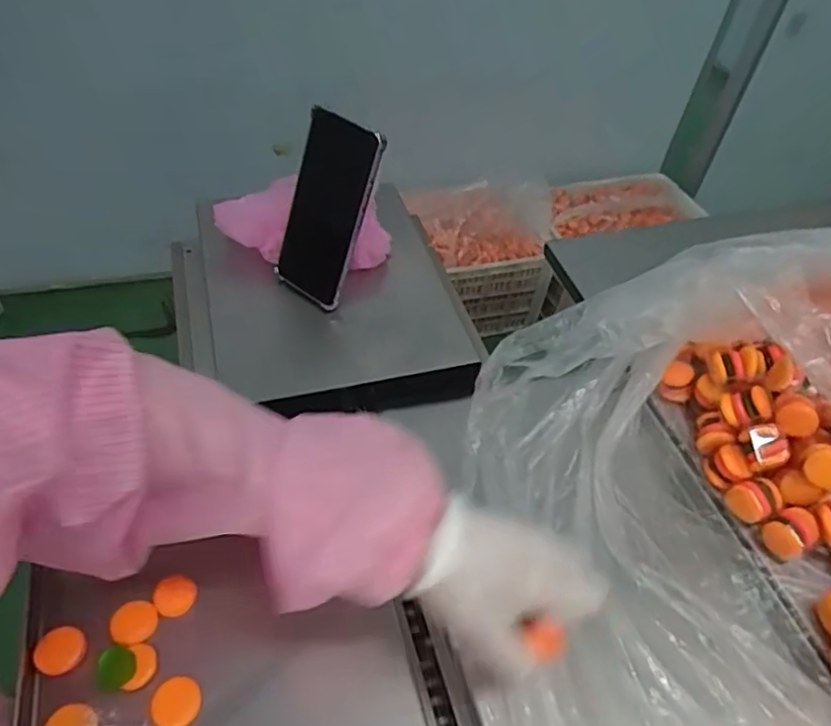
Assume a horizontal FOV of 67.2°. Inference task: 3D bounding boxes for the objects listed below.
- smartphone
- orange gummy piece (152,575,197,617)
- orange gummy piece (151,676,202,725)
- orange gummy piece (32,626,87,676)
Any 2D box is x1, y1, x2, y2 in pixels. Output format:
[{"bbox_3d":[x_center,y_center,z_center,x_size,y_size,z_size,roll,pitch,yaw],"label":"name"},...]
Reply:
[{"bbox_3d":[-0.082,-0.136,0.577,0.090,0.179,0.018,43,41,21],"label":"smartphone"},{"bbox_3d":[-0.166,0.160,0.432,0.027,0.011,0.026,6,79,-20],"label":"orange gummy piece"},{"bbox_3d":[-0.148,0.210,0.387,0.028,0.007,0.028,-4,50,-10],"label":"orange gummy piece"},{"bbox_3d":[-0.227,0.183,0.399,0.029,0.010,0.028,-2,70,-27],"label":"orange gummy piece"}]

